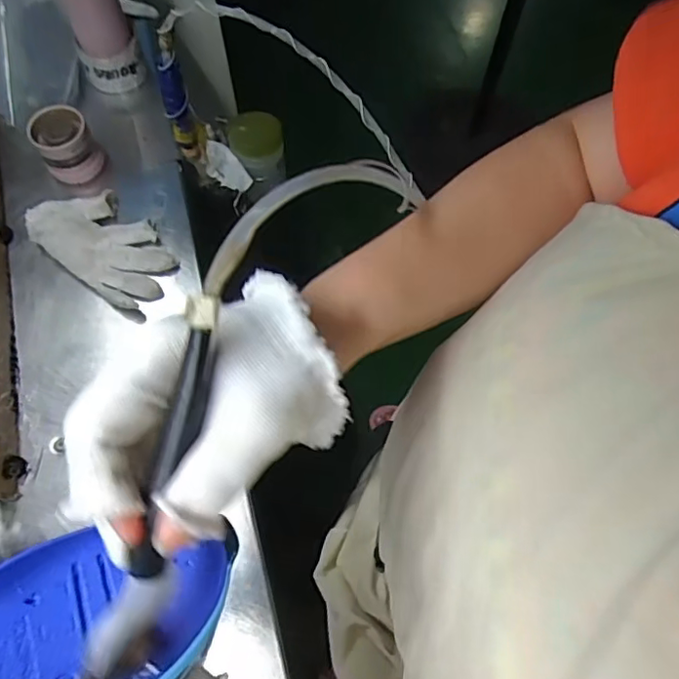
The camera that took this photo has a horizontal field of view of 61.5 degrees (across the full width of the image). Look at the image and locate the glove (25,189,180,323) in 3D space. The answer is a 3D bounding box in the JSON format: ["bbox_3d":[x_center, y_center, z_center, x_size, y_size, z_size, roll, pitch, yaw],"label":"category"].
[{"bbox_3d":[-0.272,-0.112,0.662,0.174,0.028,0.102,35,72,14],"label":"glove"}]

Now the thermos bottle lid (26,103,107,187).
[{"bbox_3d":[-0.330,-0.235,0.691,0.066,0.070,0.053,-30,71,-12],"label":"thermos bottle lid"}]

